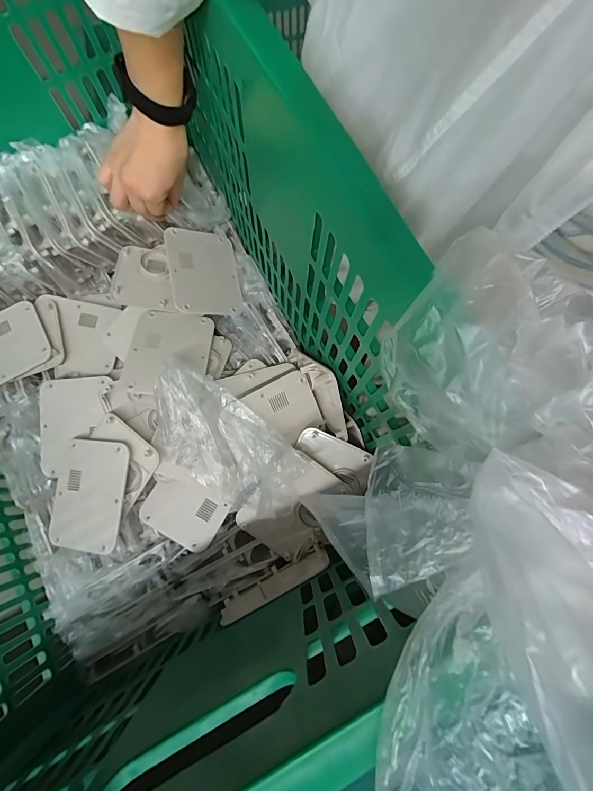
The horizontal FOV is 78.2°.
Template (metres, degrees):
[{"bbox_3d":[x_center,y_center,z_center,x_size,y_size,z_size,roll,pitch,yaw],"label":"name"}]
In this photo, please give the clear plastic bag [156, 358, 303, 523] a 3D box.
[{"bbox_3d":[-0.088,0.062,0.427,0.200,0.089,0.106,37,80,7],"label":"clear plastic bag"}]

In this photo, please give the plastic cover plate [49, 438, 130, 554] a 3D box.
[{"bbox_3d":[-0.247,0.117,0.435,0.095,0.010,0.125,3,82,14],"label":"plastic cover plate"}]

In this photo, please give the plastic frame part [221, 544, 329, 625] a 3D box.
[{"bbox_3d":[-0.023,0.207,0.405,0.125,0.081,0.010,-27,79,-6],"label":"plastic frame part"}]

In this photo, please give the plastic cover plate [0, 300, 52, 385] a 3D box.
[{"bbox_3d":[-0.393,-0.062,0.478,0.124,0.010,0.099,-29,77,-7],"label":"plastic cover plate"}]

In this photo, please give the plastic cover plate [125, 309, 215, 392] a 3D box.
[{"bbox_3d":[-0.159,-0.058,0.463,0.095,0.006,0.121,4,60,-9],"label":"plastic cover plate"}]

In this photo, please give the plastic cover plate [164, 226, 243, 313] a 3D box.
[{"bbox_3d":[-0.127,-0.172,0.507,0.093,0.006,0.125,-6,77,-31],"label":"plastic cover plate"}]

